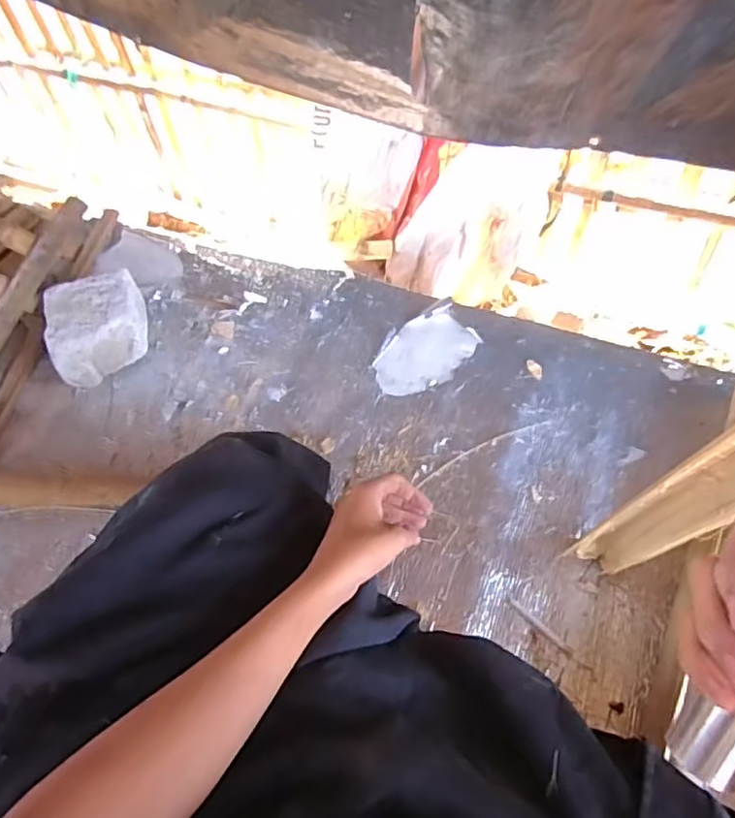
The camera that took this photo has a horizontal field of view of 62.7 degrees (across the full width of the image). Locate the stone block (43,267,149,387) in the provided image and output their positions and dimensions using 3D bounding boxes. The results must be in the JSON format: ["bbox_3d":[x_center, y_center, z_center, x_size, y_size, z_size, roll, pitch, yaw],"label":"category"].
[{"bbox_3d":[-0.359,-0.109,0.811,0.114,0.084,0.132,-13,57,-7],"label":"stone block"}]

